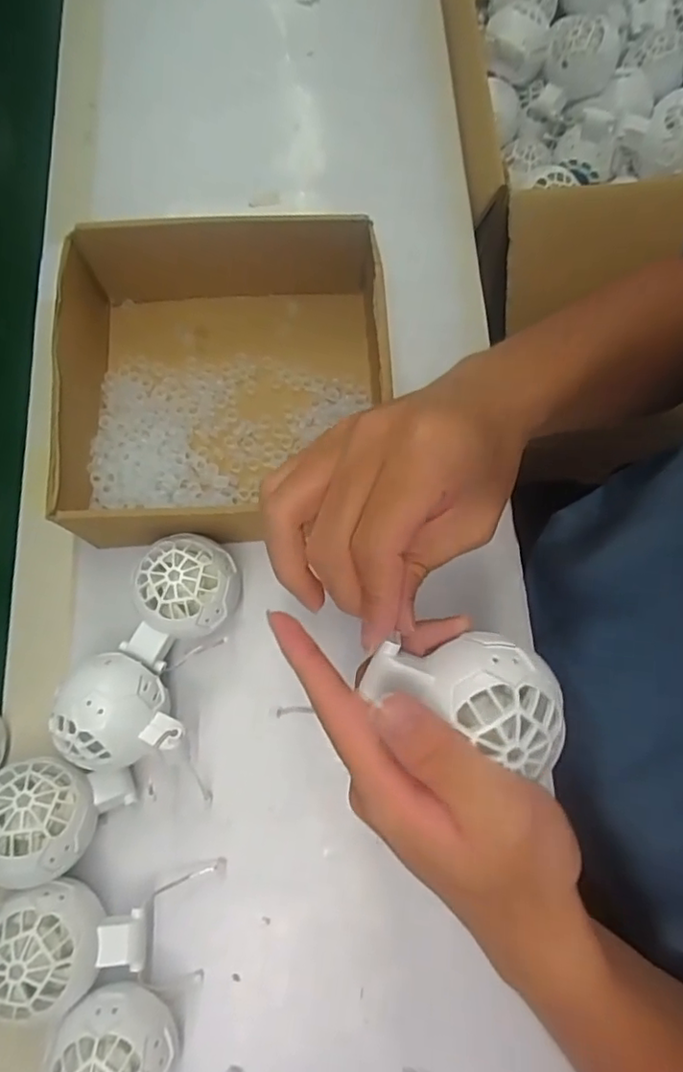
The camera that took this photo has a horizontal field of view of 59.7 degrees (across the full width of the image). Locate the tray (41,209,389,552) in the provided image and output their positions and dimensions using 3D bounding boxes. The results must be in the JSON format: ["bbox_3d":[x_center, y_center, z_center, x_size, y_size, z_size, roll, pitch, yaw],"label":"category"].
[{"bbox_3d":[-0.073,-0.103,0.398,0.203,0.072,0.199,-5,75,-1],"label":"tray"}]

